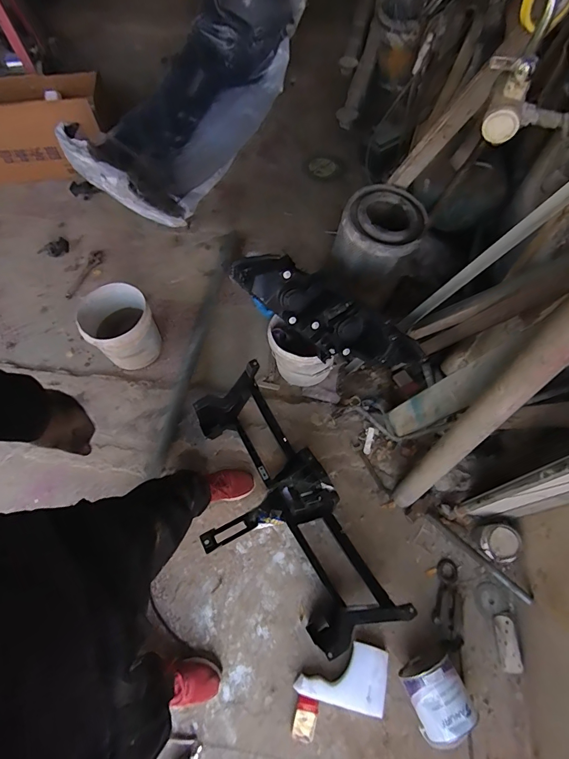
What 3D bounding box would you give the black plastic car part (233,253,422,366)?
[{"bbox_3d":[0.115,-0.228,1.240,0.667,0.131,0.216,40,73,19],"label":"black plastic car part"}]

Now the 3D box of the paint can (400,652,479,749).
[{"bbox_3d":[0.414,0.863,1.073,0.147,0.138,0.163,-21,66,-8],"label":"paint can"}]

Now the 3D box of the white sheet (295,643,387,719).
[{"bbox_3d":[0.166,0.842,1.132,0.244,0.045,0.153,9,65,7],"label":"white sheet"}]

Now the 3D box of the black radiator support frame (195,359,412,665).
[{"bbox_3d":[-0.046,0.419,1.263,0.403,0.197,0.871,-29,67,-11],"label":"black radiator support frame"}]

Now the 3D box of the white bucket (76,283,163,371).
[{"bbox_3d":[-0.641,-0.201,1.561,0.250,0.235,0.282,-32,67,-12],"label":"white bucket"}]

